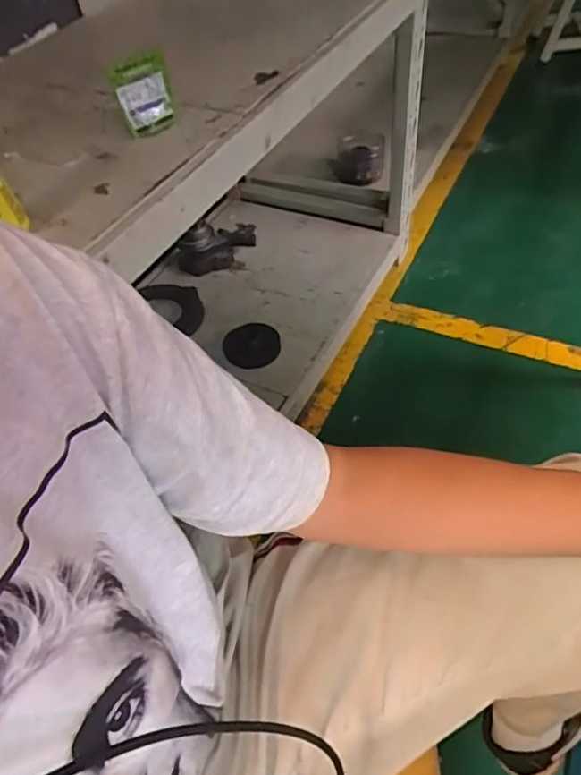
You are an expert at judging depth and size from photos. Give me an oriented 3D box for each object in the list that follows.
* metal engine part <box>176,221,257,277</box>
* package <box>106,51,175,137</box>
[{"bbox_3d":[-0.211,-0.407,1.563,0.219,0.150,0.096,-17,50,-7],"label":"metal engine part"},{"bbox_3d":[-0.196,-0.391,0.744,0.074,0.088,0.043,-15,50,-5],"label":"package"}]

